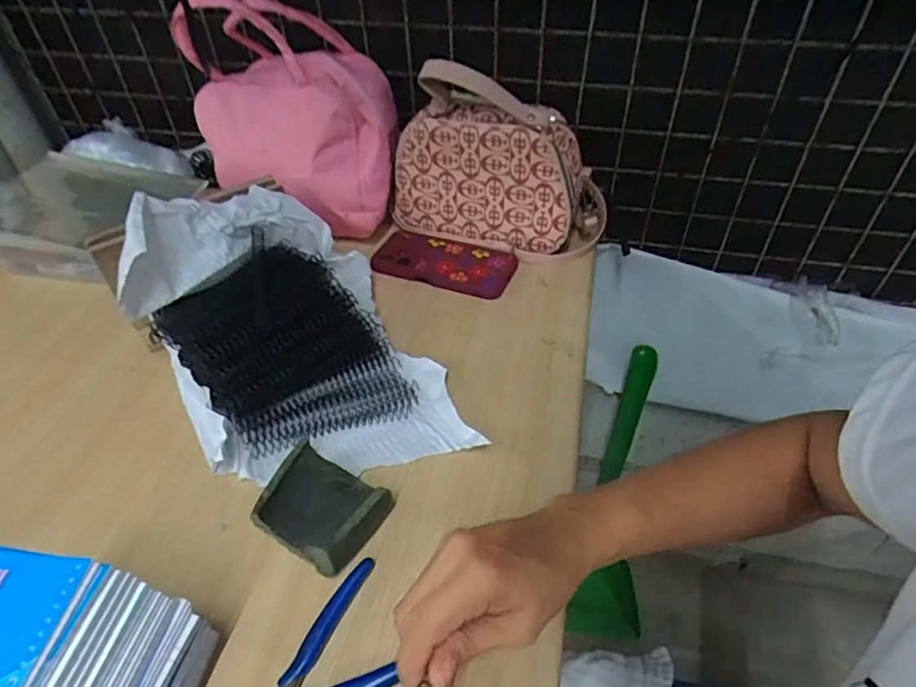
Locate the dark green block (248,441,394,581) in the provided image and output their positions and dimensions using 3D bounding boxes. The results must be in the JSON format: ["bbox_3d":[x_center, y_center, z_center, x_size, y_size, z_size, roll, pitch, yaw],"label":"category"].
[{"bbox_3d":[-0.103,0.124,0.425,0.095,0.029,0.072,22,50,23],"label":"dark green block"}]

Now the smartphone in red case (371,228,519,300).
[{"bbox_3d":[-0.015,-0.103,0.672,0.165,0.013,0.088,17,48,19],"label":"smartphone in red case"}]

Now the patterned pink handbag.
[{"bbox_3d":[0.047,-0.207,0.629,0.235,0.180,0.100,18,48,20],"label":"patterned pink handbag"}]

